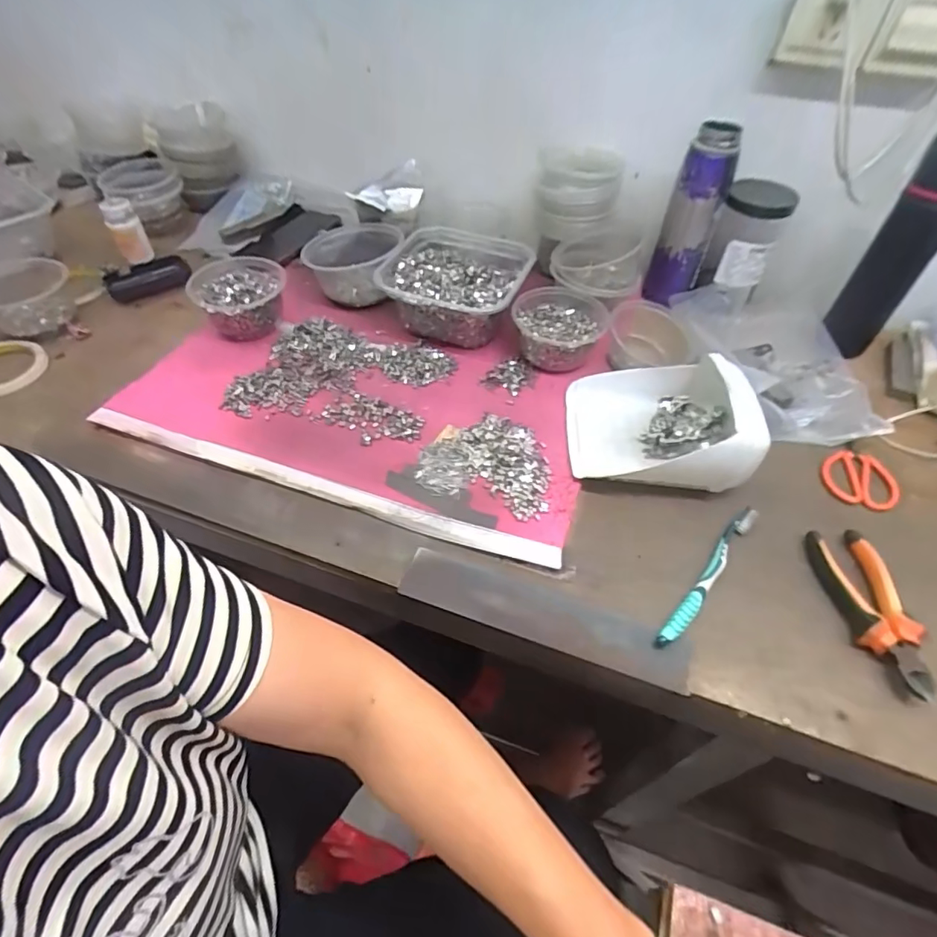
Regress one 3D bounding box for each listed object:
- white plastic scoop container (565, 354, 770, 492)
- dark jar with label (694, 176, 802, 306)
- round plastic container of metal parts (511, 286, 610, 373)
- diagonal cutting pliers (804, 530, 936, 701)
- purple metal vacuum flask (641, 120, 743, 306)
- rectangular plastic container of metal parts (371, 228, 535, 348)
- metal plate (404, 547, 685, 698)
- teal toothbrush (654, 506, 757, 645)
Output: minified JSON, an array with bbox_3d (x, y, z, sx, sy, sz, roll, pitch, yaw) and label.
[{"bbox_3d":[0.198,-0.057,0.550,0.174,0.076,0.157,1,53,0],"label":"white plastic scoop container"},{"bbox_3d":[0.365,-0.301,0.703,0.080,0.127,0.068,23,56,16],"label":"dark jar with label"},{"bbox_3d":[0.109,-0.174,0.655,0.108,0.056,0.111,1,53,-1],"label":"round plastic container of metal parts"},{"bbox_3d":[0.348,0.118,0.456,0.046,0.029,0.149,1,53,-1],"label":"diagonal cutting pliers"},{"bbox_3d":[0.292,-0.328,0.699,0.062,0.210,0.063,17,54,11],"label":"purple metal vacuum flask"},{"bbox_3d":[-0.014,-0.240,0.693,0.172,0.069,0.178,15,54,10],"label":"rectangular plastic container of metal parts"},{"bbox_3d":[0.062,0.125,0.454,0.244,0.006,0.050,17,54,11],"label":"metal plate"},{"bbox_3d":[0.219,0.092,0.476,0.016,0.018,0.180,35,60,23],"label":"teal toothbrush"}]

